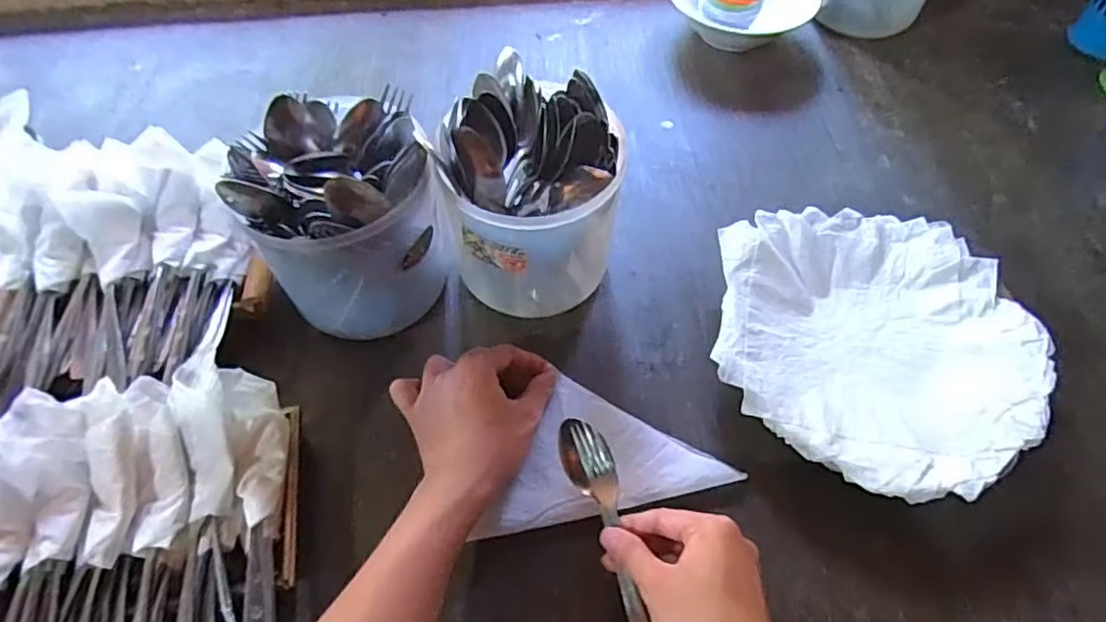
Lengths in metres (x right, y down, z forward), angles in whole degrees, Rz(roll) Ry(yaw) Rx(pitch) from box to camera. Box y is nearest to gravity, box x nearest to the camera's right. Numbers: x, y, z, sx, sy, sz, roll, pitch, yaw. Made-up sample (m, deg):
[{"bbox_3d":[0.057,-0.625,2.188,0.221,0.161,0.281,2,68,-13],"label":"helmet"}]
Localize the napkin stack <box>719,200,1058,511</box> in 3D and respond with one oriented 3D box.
[{"bbox_3d":[0.254,0.027,0.507,0.242,0.049,0.238,12,58,7],"label":"napkin stack"}]

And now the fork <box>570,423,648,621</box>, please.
[{"bbox_3d":[0.042,0.151,0.419,0.024,0.014,0.161,-9,57,-7],"label":"fork"}]

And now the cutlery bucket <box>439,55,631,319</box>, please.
[{"bbox_3d":[-0.017,-0.090,0.508,0.129,0.165,0.131,0,58,0],"label":"cutlery bucket"}]

